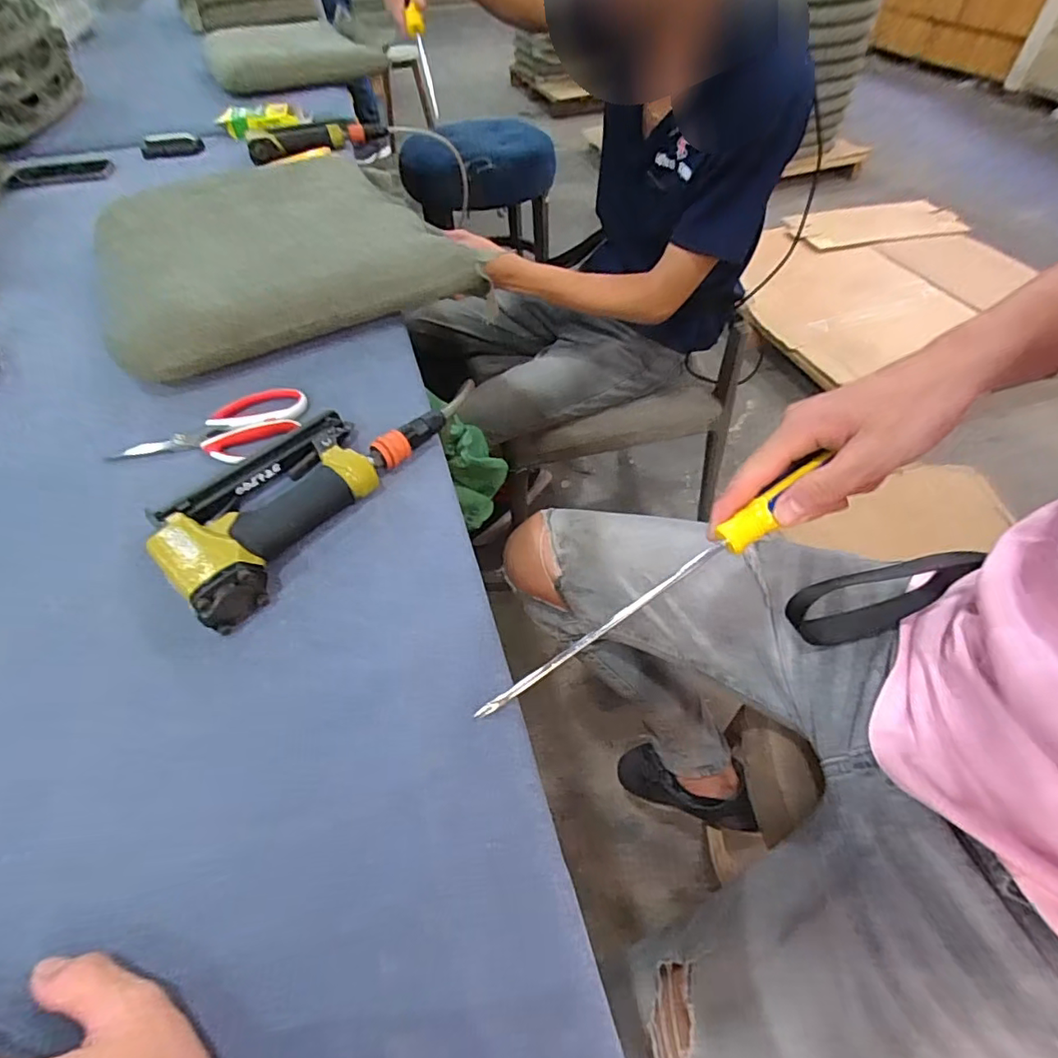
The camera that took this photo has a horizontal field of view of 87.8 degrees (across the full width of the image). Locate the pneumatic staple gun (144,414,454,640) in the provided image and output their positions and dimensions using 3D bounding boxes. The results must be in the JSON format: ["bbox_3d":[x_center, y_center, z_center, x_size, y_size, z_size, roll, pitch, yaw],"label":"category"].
[{"bbox_3d":[-0.198,-0.042,0.467,0.122,0.041,0.257,25,57,22],"label":"pneumatic staple gun"}]

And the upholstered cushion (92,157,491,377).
[{"bbox_3d":[-0.321,-0.357,0.698,0.376,0.070,0.402,-25,54,-16],"label":"upholstered cushion"}]

